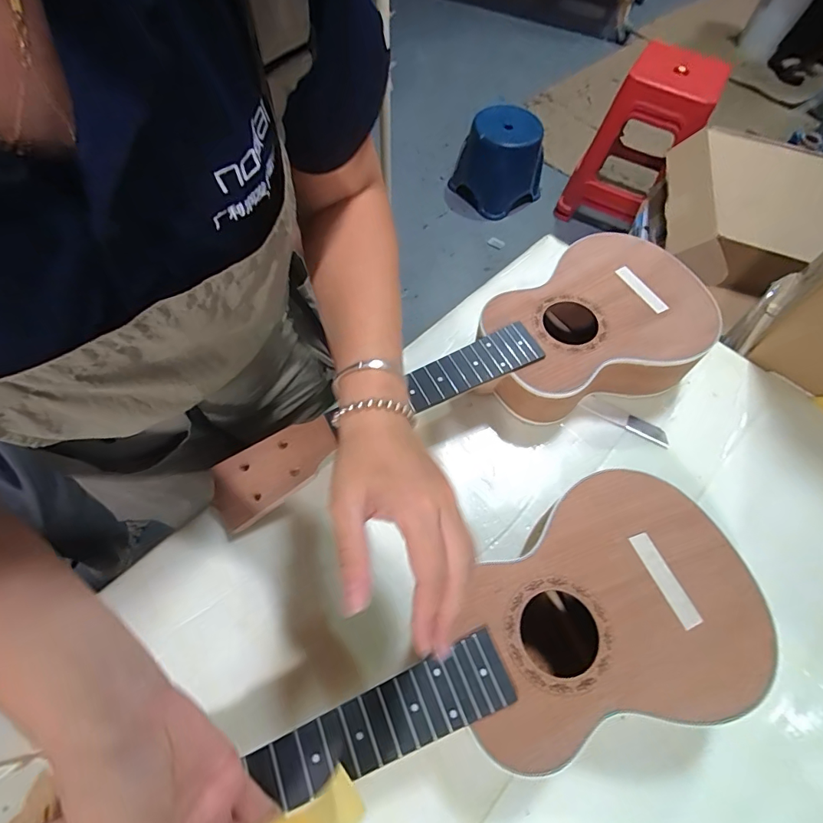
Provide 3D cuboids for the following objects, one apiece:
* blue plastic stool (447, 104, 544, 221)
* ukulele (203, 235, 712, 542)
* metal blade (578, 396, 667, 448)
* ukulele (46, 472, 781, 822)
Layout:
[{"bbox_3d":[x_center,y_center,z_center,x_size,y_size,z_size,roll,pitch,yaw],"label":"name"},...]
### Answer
[{"bbox_3d":[0.334,-0.936,1.693,0.266,0.296,0.255,-30,67,-17],"label":"blue plastic stool"},{"bbox_3d":[0.054,-0.034,0.447,0.510,0.077,0.161,-21,65,-13],"label":"ukulele"},{"bbox_3d":[0.223,0.009,0.474,0.092,0.004,0.019,29,65,15],"label":"metal blade"},{"bbox_3d":[0.005,0.214,0.309,0.504,0.077,0.153,-24,65,-14],"label":"ukulele"}]

